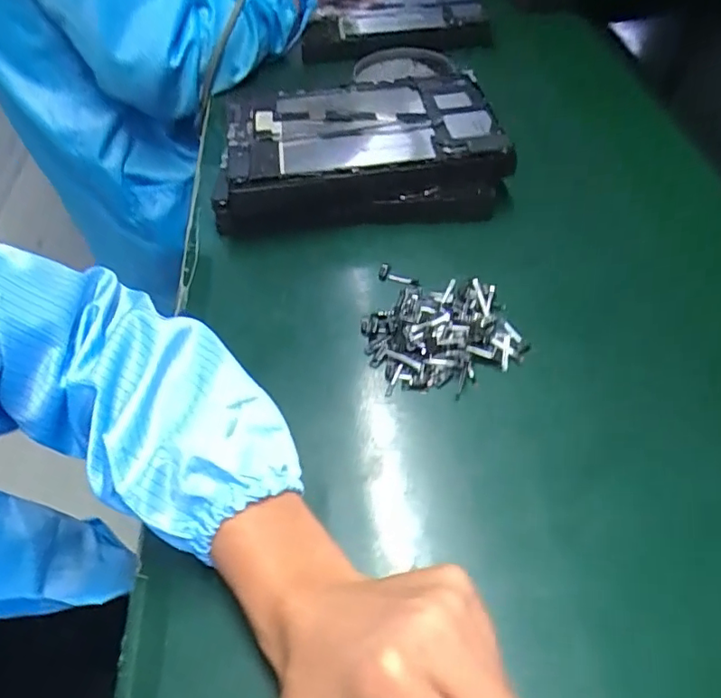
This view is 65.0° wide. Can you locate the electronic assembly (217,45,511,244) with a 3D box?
[{"bbox_3d":[-0.005,-0.190,0.531,0.257,0.054,0.175,-5,49,-1],"label":"electronic assembly"}]

